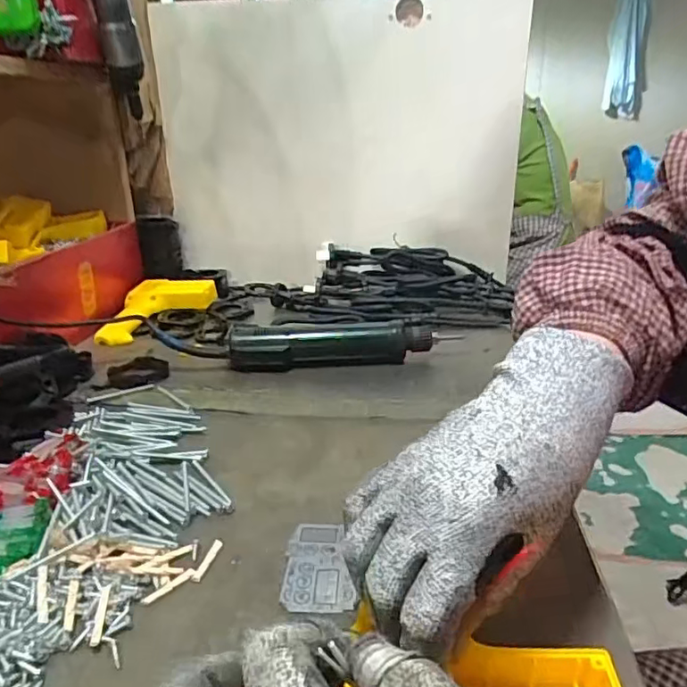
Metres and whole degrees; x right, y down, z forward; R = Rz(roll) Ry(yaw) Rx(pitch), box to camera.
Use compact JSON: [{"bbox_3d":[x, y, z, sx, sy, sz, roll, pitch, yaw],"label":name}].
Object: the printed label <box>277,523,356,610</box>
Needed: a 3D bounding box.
[{"bbox_3d":[-0.014,0.130,0.332,0.039,0.004,0.068,-1,22,0],"label":"printed label"}]

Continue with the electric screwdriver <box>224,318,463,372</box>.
[{"bbox_3d":[0.000,0.000,0.600,0.240,0.041,0.052,0,22,0],"label":"electric screwdriver"}]

